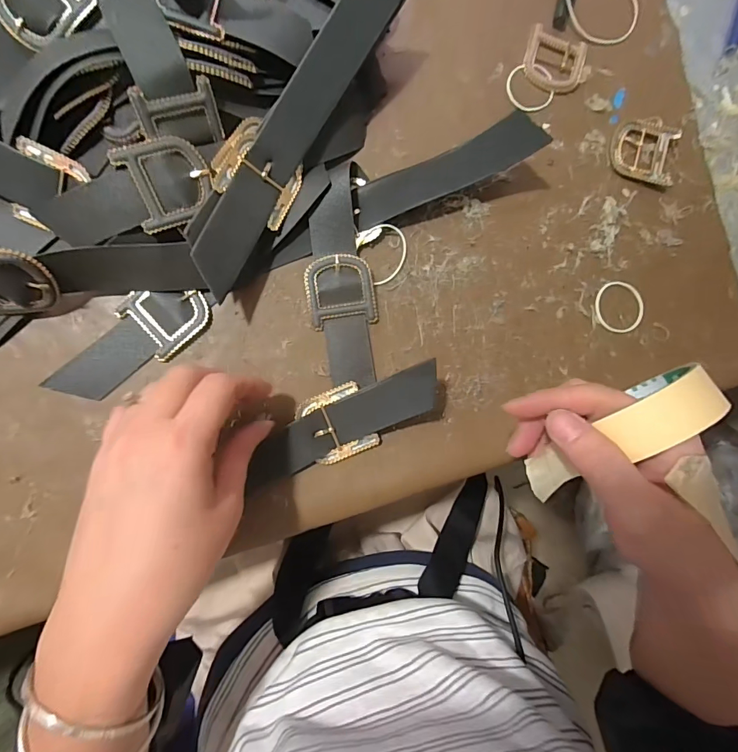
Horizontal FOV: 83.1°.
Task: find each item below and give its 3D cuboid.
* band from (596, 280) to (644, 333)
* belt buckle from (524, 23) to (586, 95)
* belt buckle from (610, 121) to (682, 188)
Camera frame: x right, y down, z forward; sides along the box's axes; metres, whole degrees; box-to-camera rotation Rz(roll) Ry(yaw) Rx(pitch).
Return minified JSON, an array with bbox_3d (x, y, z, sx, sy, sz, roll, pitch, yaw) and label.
[{"bbox_3d":[0.197,-0.054,0.326,0.039,0.004,0.040,-6,88,-8],"label":"band"},{"bbox_3d":[0.147,-0.248,0.328,0.047,0.004,0.049,14,85,-7],"label":"belt buckle"},{"bbox_3d":[0.219,-0.178,0.330,0.052,0.008,0.049,8,86,-7],"label":"belt buckle"}]

